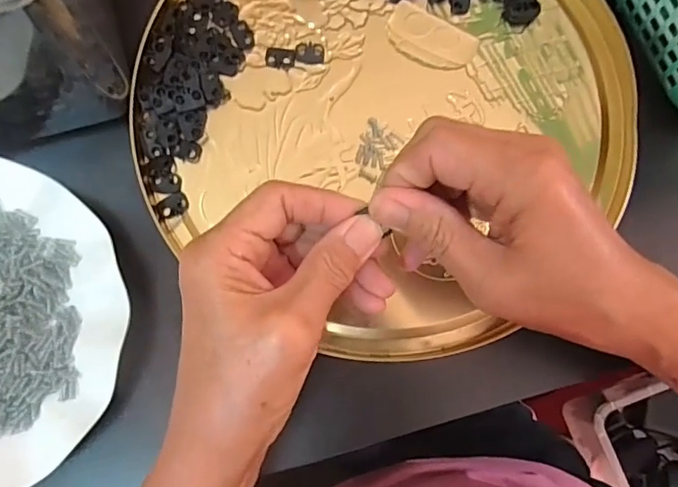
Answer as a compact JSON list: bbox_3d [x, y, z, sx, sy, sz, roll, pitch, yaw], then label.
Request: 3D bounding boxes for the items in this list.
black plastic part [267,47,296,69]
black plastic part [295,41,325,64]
[{"bbox_3d":[-0.037,-0.116,0.324,0.018,0.004,0.013,6,81,0],"label":"black plastic part"},{"bbox_3d":[-0.018,-0.120,0.324,0.018,0.004,0.013,5,81,0],"label":"black plastic part"}]

